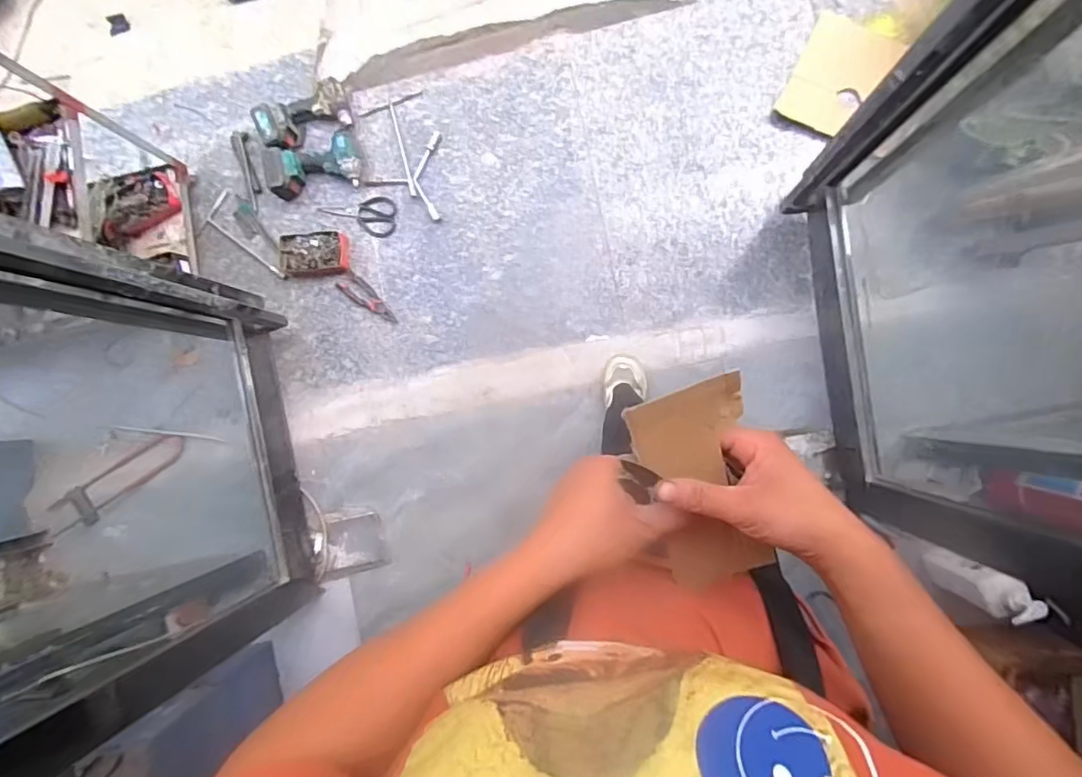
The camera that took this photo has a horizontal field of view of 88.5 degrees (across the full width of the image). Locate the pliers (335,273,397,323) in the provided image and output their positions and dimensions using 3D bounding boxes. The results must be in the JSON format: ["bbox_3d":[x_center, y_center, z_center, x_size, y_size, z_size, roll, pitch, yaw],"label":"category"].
[{"bbox_3d":[-0.472,-0.243,1.515,0.191,0.023,0.060,41,93,5],"label":"pliers"}]

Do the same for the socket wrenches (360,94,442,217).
[{"bbox_3d":[-0.375,-0.627,1.507,0.201,0.018,0.335,-4,91,-4],"label":"socket wrenches"}]

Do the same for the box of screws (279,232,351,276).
[{"bbox_3d":[-0.618,-0.365,1.512,0.196,0.071,0.095,-4,89,6],"label":"box of screws"}]

